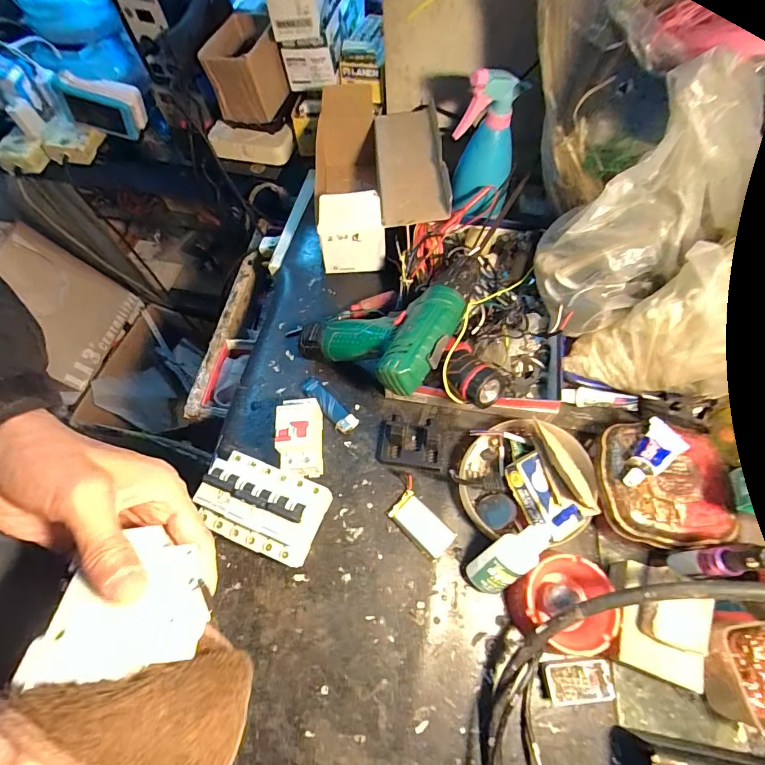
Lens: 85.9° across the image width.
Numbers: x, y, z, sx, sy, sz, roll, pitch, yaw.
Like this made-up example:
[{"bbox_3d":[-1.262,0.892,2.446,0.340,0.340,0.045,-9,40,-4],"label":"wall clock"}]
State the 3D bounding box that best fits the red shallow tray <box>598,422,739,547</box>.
[{"bbox_3d":[0.271,0.097,0.397,0.110,0.024,0.111,9,64,8],"label":"red shallow tray"}]

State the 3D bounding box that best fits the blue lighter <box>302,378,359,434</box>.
[{"bbox_3d":[-0.065,0.026,0.489,0.024,0.012,0.084,-40,68,-16],"label":"blue lighter"}]

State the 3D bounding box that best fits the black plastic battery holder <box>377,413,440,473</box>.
[{"bbox_3d":[0.029,0.065,0.460,0.070,0.022,0.056,6,64,6],"label":"black plastic battery holder"}]

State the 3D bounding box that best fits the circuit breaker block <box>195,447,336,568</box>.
[{"bbox_3d":[-0.117,0.124,0.409,0.108,0.072,0.077,17,65,11],"label":"circuit breaker block"}]

